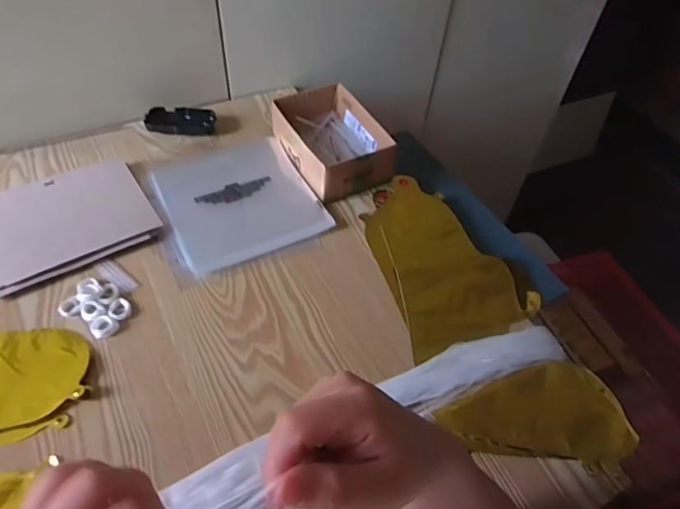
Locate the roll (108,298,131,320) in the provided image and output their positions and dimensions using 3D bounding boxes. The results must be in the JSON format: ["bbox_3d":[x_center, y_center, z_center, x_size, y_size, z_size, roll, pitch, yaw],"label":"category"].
[{"bbox_3d":[-0.260,0.064,0.575,0.024,0.006,0.030,-10,54,-13],"label":"roll"}]

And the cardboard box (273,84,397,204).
[{"bbox_3d":[-0.012,-0.177,0.750,0.132,0.065,0.182,-19,56,-19],"label":"cardboard box"}]

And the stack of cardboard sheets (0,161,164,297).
[{"bbox_3d":[-0.370,-0.050,0.652,0.209,0.007,0.172,-27,59,-23],"label":"stack of cardboard sheets"}]

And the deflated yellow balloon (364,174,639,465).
[{"bbox_3d":[0.172,0.050,0.619,0.202,0.018,0.421,-8,54,-12],"label":"deflated yellow balloon"}]

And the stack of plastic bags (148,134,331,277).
[{"bbox_3d":[-0.148,-0.084,0.707,0.203,0.013,0.216,-21,57,-20],"label":"stack of plastic bags"}]

